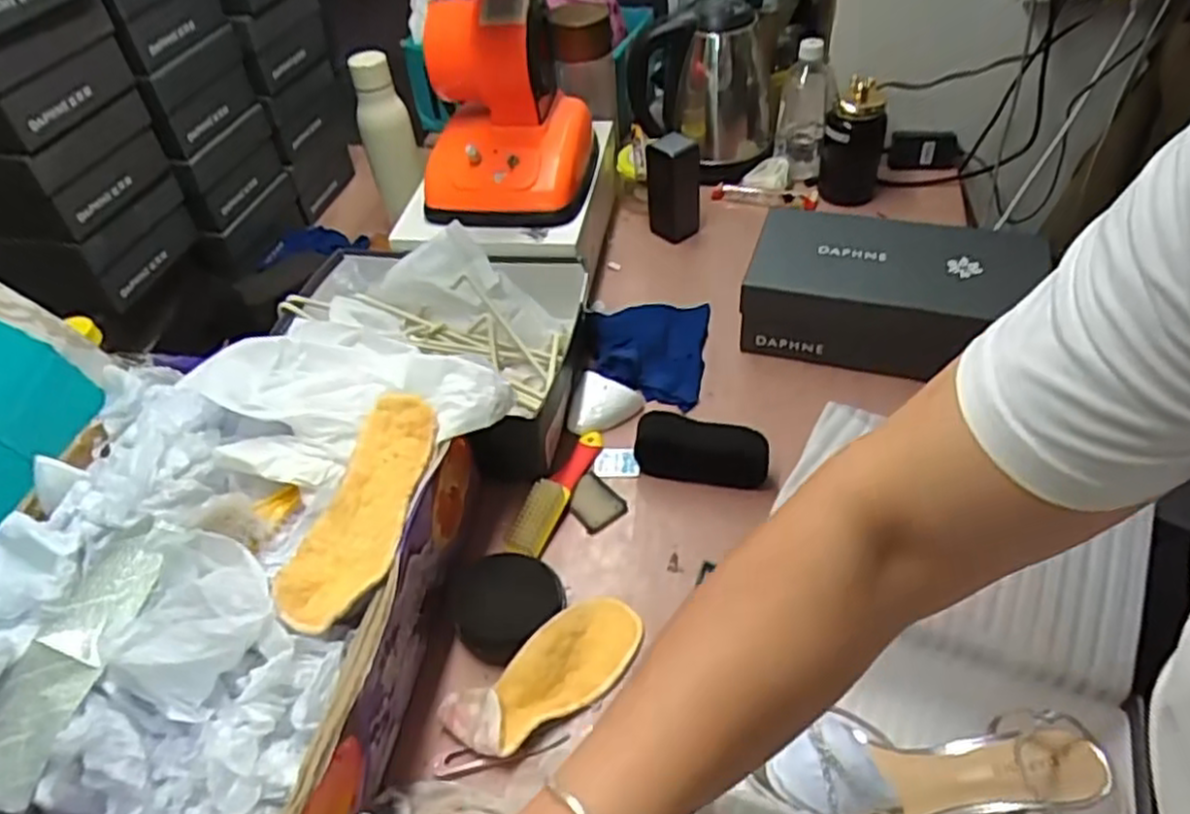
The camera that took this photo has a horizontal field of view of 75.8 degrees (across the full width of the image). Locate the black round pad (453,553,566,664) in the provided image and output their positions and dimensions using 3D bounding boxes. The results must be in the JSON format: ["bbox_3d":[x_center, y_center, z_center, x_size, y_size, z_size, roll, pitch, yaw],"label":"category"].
[{"bbox_3d":[-0.077,0.165,0.649,0.079,0.025,0.090,39,61,13],"label":"black round pad"}]

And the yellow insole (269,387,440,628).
[{"bbox_3d":[-0.170,0.074,0.572,0.069,0.027,0.199,10,48,14],"label":"yellow insole"}]

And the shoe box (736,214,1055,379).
[{"bbox_3d":[0.325,-0.124,0.842,0.294,0.099,0.164,12,49,17],"label":"shoe box"}]

